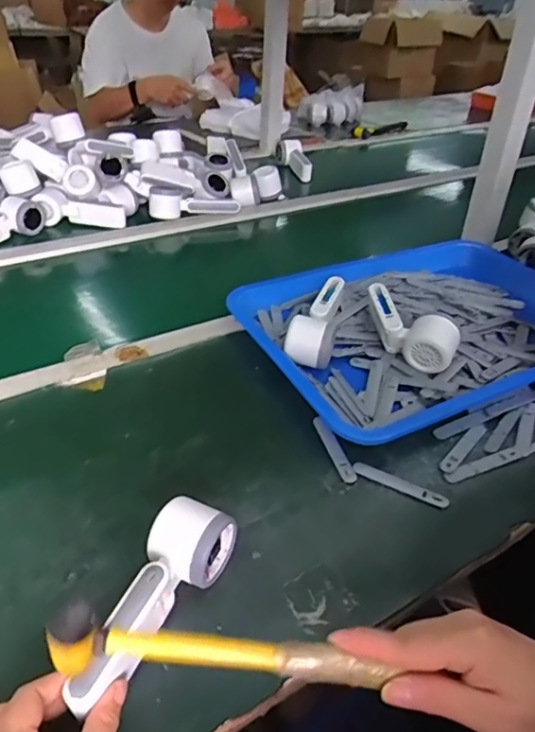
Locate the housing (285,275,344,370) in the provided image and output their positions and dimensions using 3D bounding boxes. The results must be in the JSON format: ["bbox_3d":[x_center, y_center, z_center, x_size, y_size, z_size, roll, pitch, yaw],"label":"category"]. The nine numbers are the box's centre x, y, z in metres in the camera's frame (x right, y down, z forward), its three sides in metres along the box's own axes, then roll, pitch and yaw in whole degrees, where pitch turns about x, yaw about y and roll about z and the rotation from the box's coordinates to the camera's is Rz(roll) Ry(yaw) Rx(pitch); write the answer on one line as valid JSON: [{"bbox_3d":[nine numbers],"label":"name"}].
[{"bbox_3d":[0.066,-0.059,0.711,0.052,0.049,0.162,11,38,12],"label":"housing"}]

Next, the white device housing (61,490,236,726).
[{"bbox_3d":[-0.087,0.169,0.405,0.054,0.047,0.165,19,39,20],"label":"white device housing"}]

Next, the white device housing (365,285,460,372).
[{"bbox_3d":[0.169,-0.049,0.683,0.056,0.066,0.154,-23,44,-30],"label":"white device housing"}]

